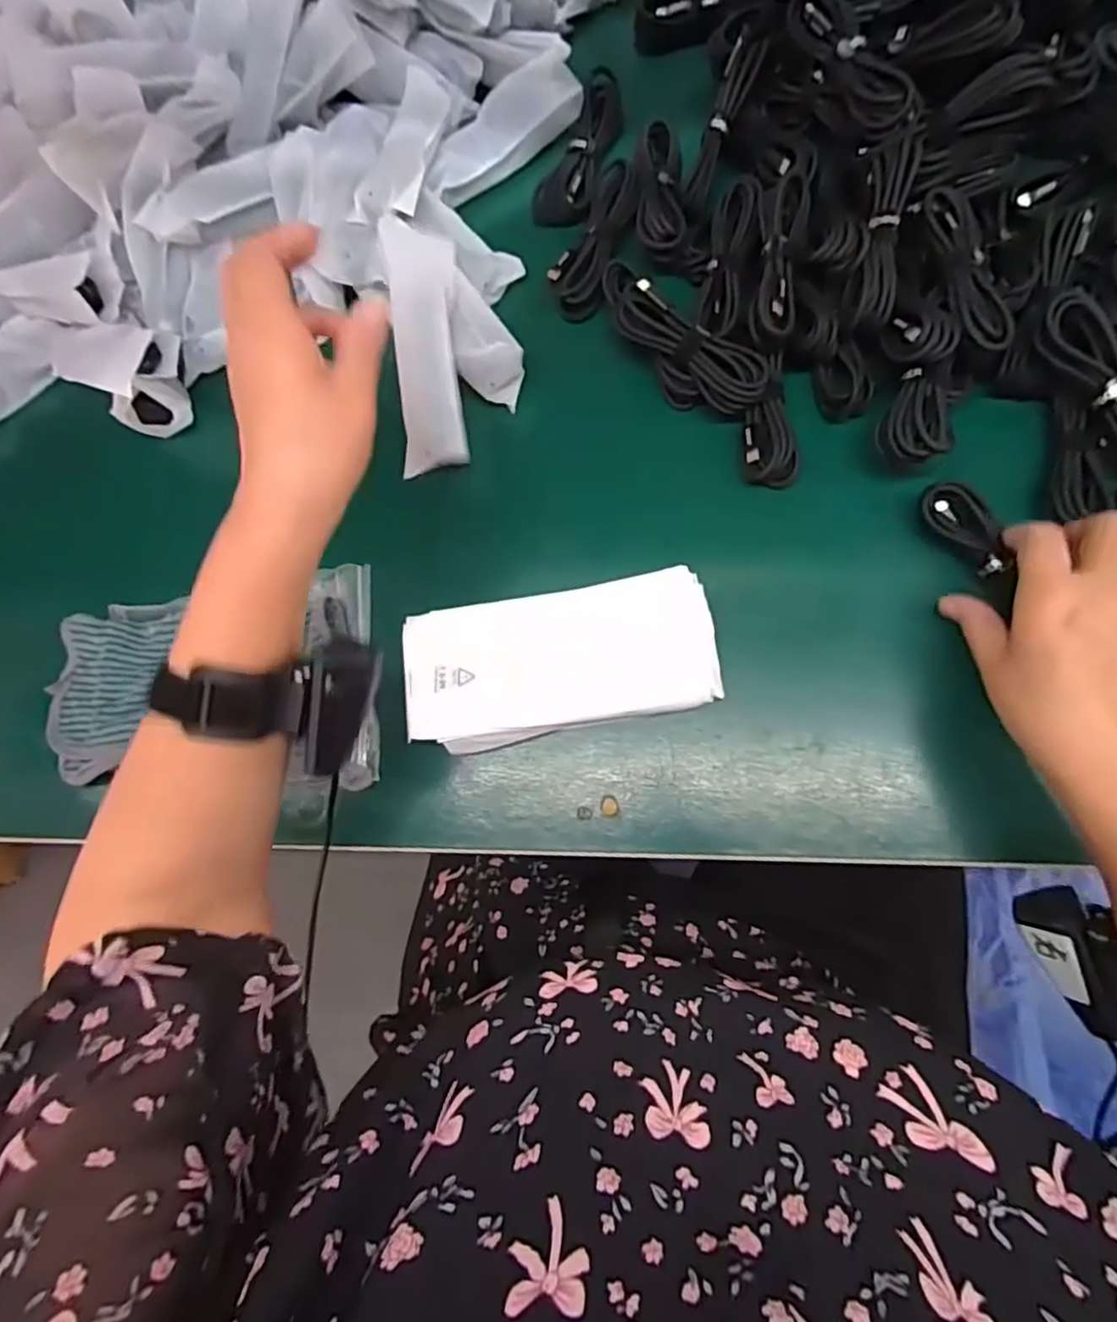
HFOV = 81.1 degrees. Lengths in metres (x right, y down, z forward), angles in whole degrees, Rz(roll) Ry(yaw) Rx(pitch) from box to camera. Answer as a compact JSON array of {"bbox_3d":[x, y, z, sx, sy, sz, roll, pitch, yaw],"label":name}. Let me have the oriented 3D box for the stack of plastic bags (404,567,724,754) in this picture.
[{"bbox_3d":[0.001,-0.001,0.399,0.186,0.029,0.087,-11,77,7],"label":"stack of plastic bags"}]

